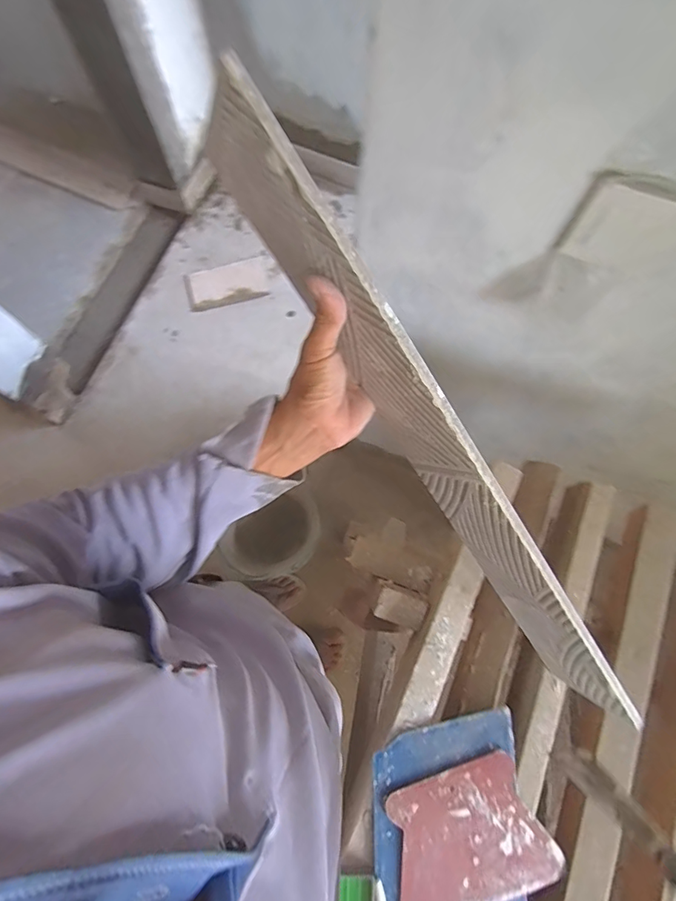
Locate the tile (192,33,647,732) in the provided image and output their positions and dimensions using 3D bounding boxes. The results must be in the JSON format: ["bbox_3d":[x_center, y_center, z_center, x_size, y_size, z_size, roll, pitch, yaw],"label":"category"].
[{"bbox_3d":[0.089,0.014,0.373,0.017,0.099,0.581,-39,108,-11],"label":"tile"}]

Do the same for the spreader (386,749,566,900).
[{"bbox_3d":[0.129,0.390,0.460,0.160,0.006,0.122,-17,76,-6],"label":"spreader"}]

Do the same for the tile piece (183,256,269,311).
[{"bbox_3d":[-0.378,-0.567,1.576,0.275,0.015,0.156,-14,74,0],"label":"tile piece"}]

